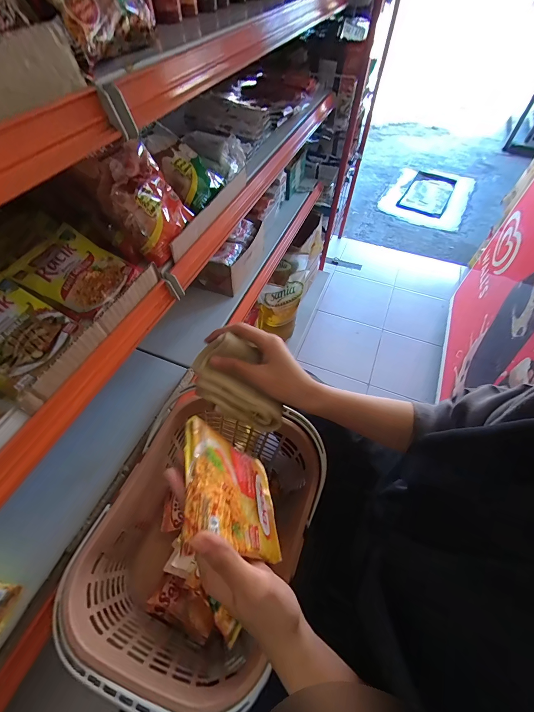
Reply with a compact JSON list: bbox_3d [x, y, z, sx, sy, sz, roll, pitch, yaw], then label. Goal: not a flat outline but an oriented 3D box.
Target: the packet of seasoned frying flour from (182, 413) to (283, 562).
[{"bbox_3d":[-0.027,0.126,0.276,0.015,0.136,0.098,-26,45,15],"label":"packet of seasoned frying flour"}]

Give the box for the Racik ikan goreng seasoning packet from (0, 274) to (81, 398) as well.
[{"bbox_3d":[-0.285,-0.027,0.323,0.127,0.007,0.102,30,58,1],"label":"Racik ikan goreng seasoning packet"}]

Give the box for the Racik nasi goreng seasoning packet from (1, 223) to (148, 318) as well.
[{"bbox_3d":[-0.238,-0.108,0.374,0.122,0.013,0.096,29,62,0],"label":"Racik nasi goreng seasoning packet"}]

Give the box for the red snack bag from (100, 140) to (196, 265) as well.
[{"bbox_3d":[-0.167,-0.206,0.410,0.045,0.118,0.113,-4,50,42],"label":"red snack bag"}]

